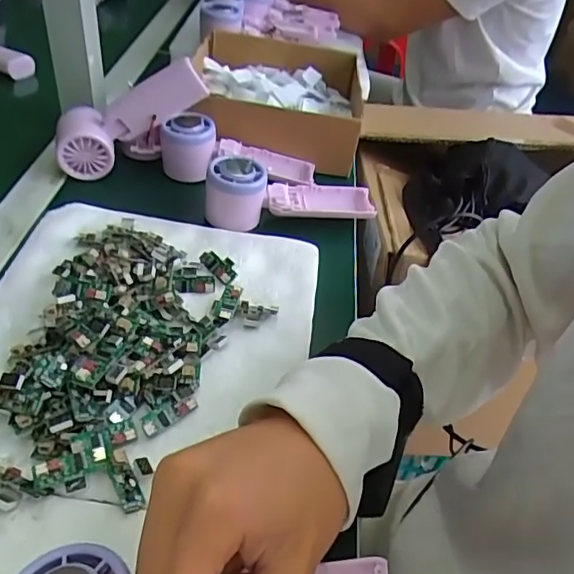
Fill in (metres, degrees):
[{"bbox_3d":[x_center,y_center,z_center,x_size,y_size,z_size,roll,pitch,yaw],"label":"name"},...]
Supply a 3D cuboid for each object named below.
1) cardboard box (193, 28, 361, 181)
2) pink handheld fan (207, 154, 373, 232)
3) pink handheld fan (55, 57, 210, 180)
[{"bbox_3d":[-0.009,-0.234,0.679,0.196,0.070,0.219,2,43,-7],"label":"cardboard box"},{"bbox_3d":[0.005,-0.094,0.540,0.167,0.052,0.047,-2,44,-12],"label":"pink handheld fan"},{"bbox_3d":[-0.160,-0.171,0.564,0.160,0.058,0.048,-31,49,1],"label":"pink handheld fan"}]

